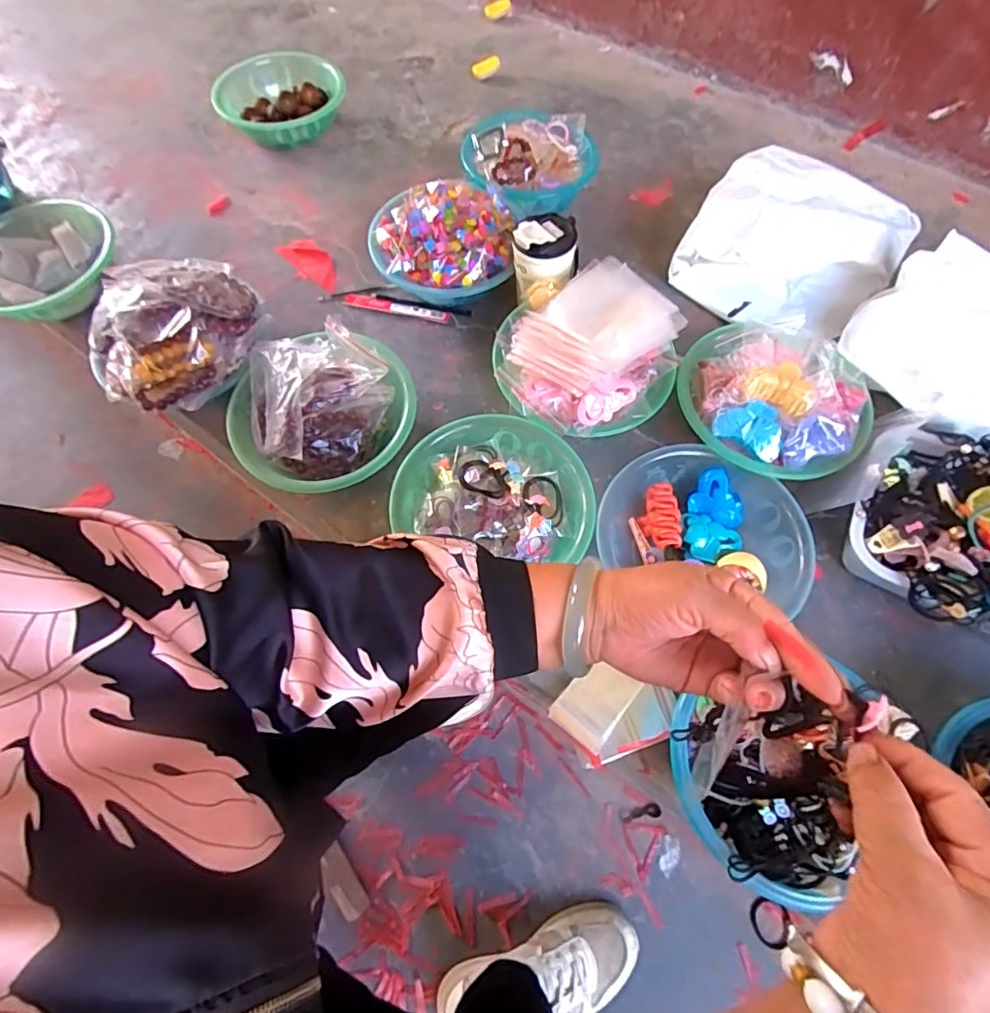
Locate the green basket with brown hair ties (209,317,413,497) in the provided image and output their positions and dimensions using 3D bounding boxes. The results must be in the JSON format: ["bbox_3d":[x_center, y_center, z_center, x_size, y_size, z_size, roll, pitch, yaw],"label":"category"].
[{"bbox_3d":[-0.226,-0.119,0.695,0.234,0.094,0.228,-17,66,-7],"label":"green basket with brown hair ties"}]

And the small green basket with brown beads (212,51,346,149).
[{"bbox_3d":[-0.404,-0.767,1.001,0.239,0.075,0.243,-11,66,-4],"label":"small green basket with brown beads"}]

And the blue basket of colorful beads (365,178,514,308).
[{"bbox_3d":[-0.081,-0.392,0.801,0.212,0.115,0.185,0,65,1],"label":"blue basket of colorful beads"}]

